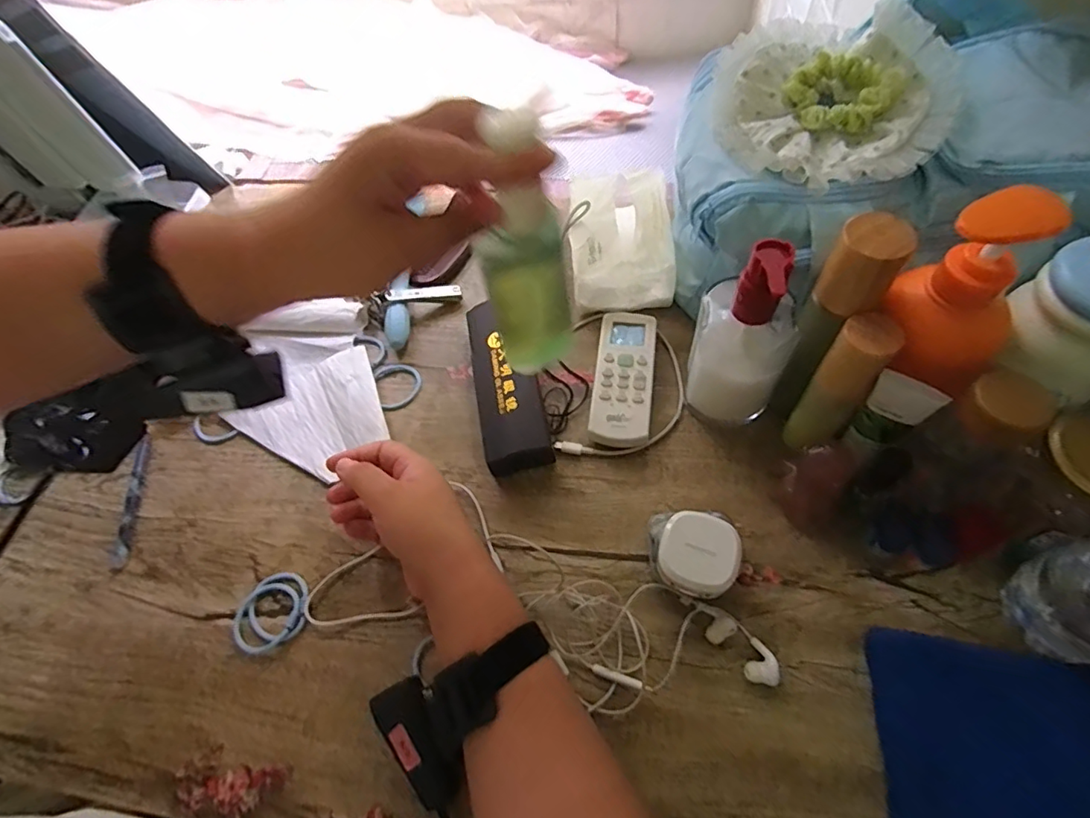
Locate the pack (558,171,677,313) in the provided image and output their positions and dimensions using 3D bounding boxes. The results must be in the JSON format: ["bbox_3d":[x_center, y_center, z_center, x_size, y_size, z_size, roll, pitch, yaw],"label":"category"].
[{"bbox_3d":[0.069,-0.163,0.521,0.096,0.056,0.140,-5,59,3],"label":"pack"}]

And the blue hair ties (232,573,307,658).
[{"bbox_3d":[-0.198,0.149,0.395,0.048,0.006,0.058,20,63,17],"label":"blue hair ties"}]

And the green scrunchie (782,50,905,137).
[{"bbox_3d":[0.196,-0.208,0.357,0.069,0.047,0.016,22,15,13],"label":"green scrunchie"}]

